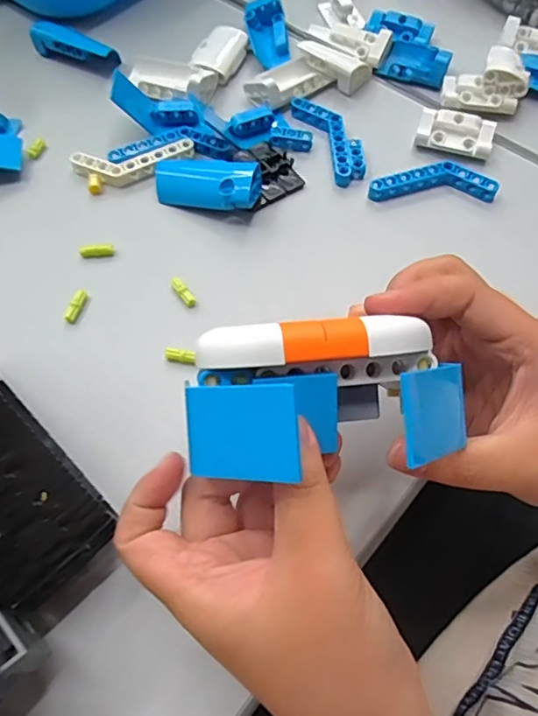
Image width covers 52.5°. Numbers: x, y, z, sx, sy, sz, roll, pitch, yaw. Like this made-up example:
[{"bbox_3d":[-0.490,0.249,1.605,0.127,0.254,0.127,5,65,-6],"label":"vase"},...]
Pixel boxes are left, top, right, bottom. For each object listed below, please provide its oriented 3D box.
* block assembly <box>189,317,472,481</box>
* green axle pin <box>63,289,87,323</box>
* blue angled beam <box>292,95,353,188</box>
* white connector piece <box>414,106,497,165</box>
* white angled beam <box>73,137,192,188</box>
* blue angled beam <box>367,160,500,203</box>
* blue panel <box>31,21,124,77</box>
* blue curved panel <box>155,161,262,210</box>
[{"bbox_3d":[0.019,0.015,0.192,0.092,0.044,0.054,-5,62,-1],"label":"block assembly"},{"bbox_3d":[-0.110,-0.030,0.313,0.006,0.006,0.021,17,64,10],"label":"green axle pin"},{"bbox_3d":[0.042,-0.153,0.376,0.025,0.011,0.080,-22,64,-10],"label":"blue angled beam"},{"bbox_3d":[0.128,-0.155,0.375,0.051,0.011,0.032,16,64,9],"label":"white connector piece"},{"bbox_3d":[-0.088,-0.129,0.359,0.079,0.010,0.023,-13,63,-6],"label":"white angled beam"},{"bbox_3d":[0.105,-0.115,0.354,0.080,0.010,0.025,0,62,1],"label":"blue angled beam"},{"bbox_3d":[-0.148,-0.238,0.413,0.066,0.018,0.020,22,65,12],"label":"blue panel"},{"bbox_3d":[-0.040,-0.110,0.345,0.071,0.013,0.032,12,62,22],"label":"blue curved panel"}]

